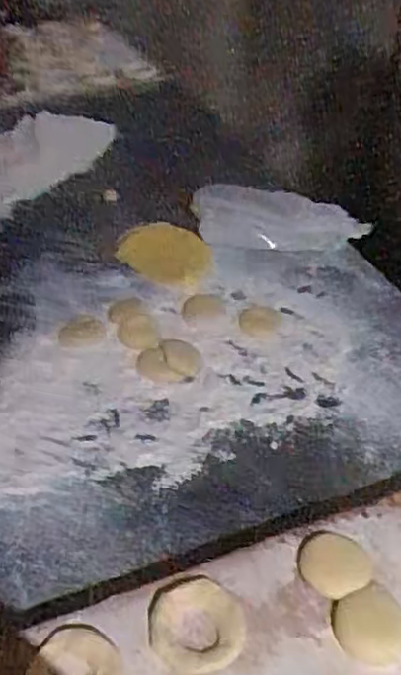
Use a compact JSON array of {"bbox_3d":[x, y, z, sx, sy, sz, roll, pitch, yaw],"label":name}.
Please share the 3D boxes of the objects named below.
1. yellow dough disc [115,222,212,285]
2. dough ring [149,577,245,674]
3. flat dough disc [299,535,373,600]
[{"bbox_3d":[-0.044,-0.116,0.898,0.137,0.013,0.108,31,50,30],"label":"yellow dough disc"},{"bbox_3d":[-0.003,0.205,0.479,0.066,0.009,0.063,0,42,0],"label":"dough ring"},{"bbox_3d":[0.105,0.177,0.521,0.054,0.005,0.050,0,42,0],"label":"flat dough disc"}]

